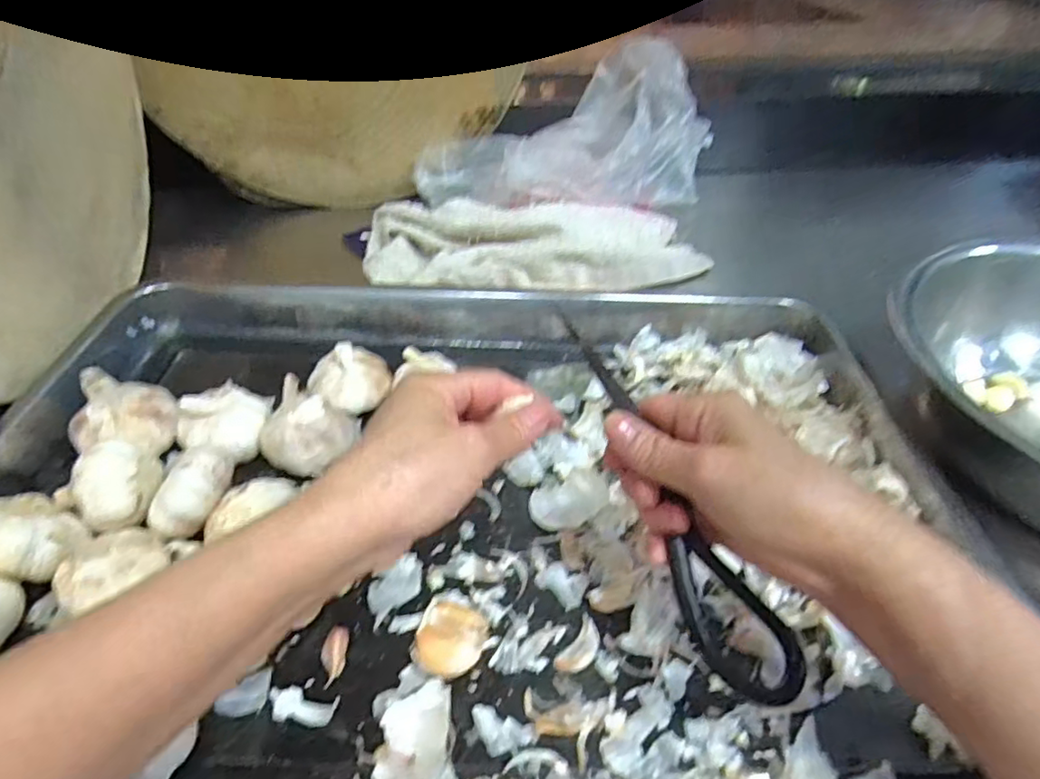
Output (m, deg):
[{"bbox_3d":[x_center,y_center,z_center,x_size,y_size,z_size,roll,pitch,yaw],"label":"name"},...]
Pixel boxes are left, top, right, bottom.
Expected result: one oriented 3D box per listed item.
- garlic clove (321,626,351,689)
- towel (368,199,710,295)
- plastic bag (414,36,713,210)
[{"bbox_3d":[-0.098,0.142,0.315,0.016,0.011,0.028,-7,40,-12],"label":"garlic clove"},{"bbox_3d":[0.019,-0.150,0.599,0.349,0.058,0.111,1,39,-2],"label":"towel"},{"bbox_3d":[0.045,-0.255,0.652,0.325,0.171,0.111,-9,39,7],"label":"plastic bag"}]

